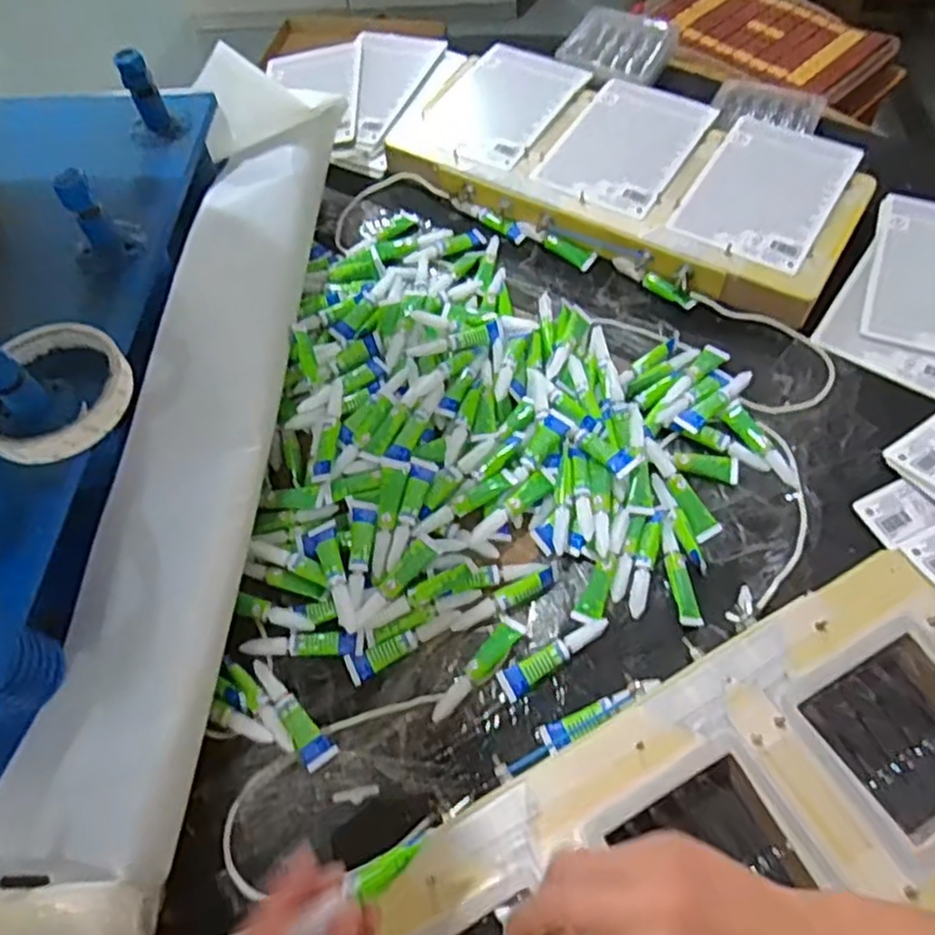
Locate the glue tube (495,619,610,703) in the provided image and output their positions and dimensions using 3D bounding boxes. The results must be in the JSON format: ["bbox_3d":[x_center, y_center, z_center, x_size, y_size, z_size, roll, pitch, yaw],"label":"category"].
[{"bbox_3d":[0.059,0.124,0.475,0.082,0.010,0.018,-27,61,-12],"label":"glue tube"}]

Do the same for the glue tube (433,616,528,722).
[{"bbox_3d":[0.008,0.132,0.471,0.018,0.015,0.082,31,66,20],"label":"glue tube"}]

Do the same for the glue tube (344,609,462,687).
[{"bbox_3d":[-0.042,0.118,0.484,0.081,0.013,0.018,-24,61,-10],"label":"glue tube"}]

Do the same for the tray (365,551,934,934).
[{"bbox_3d":[0.131,0.211,0.394,0.421,0.030,0.171,-30,62,-13],"label":"tray"}]

